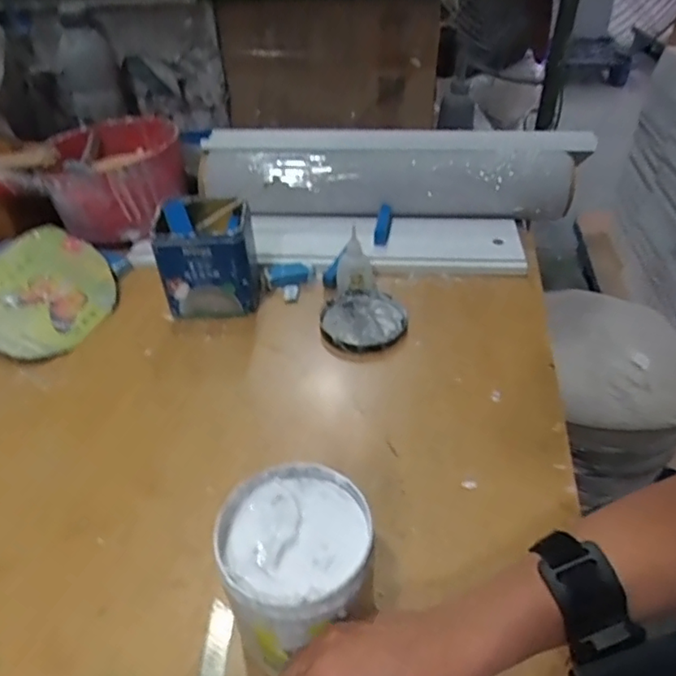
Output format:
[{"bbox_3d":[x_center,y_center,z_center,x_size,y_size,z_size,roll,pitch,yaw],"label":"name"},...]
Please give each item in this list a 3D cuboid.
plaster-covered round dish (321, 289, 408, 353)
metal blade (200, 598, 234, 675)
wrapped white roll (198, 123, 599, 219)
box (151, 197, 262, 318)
[{"bbox_3d":[0.029,-0.021,0.670,0.092,0.010,0.093,0,42,0],"label":"plaster-covered round dish"},{"bbox_3d":[-0.087,0.233,0.410,0.018,0.004,0.095,1,42,1],"label":"metal blade"},{"bbox_3d":[0.083,-0.235,0.843,0.550,0.097,0.112,0,42,1],"label":"wrapped white roll"},{"bbox_3d":[-0.150,-0.099,0.697,0.107,0.105,0.109,-2,42,-2],"label":"box"}]

